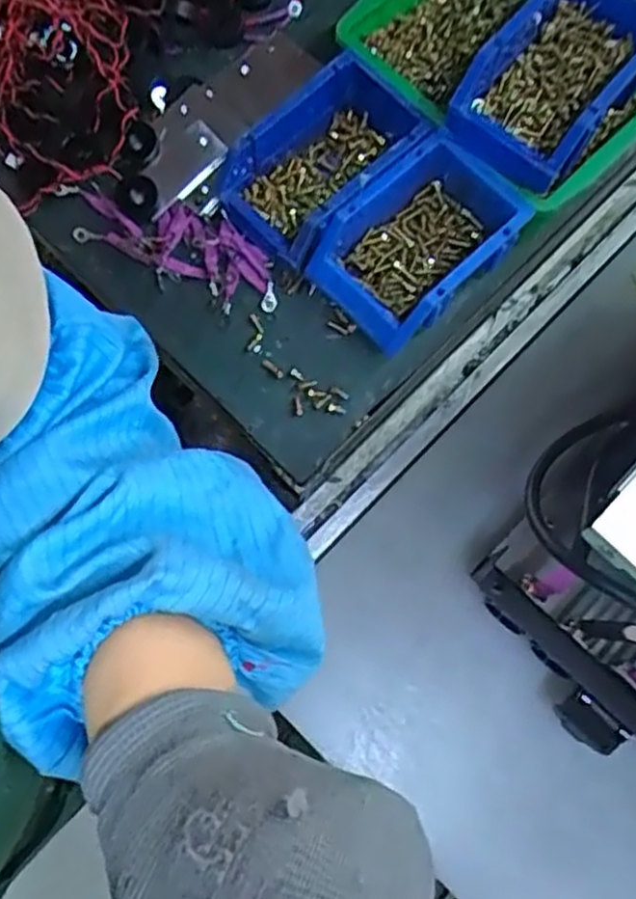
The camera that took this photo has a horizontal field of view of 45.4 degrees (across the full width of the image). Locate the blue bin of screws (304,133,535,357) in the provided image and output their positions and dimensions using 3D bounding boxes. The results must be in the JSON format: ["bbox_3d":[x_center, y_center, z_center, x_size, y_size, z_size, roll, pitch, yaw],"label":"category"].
[{"bbox_3d":[0.081,-0.169,0.637,0.115,0.067,0.153,43,79,10],"label":"blue bin of screws"}]

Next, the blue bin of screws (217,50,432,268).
[{"bbox_3d":[0.000,-0.243,0.648,0.116,0.064,0.163,41,78,9],"label":"blue bin of screws"}]

